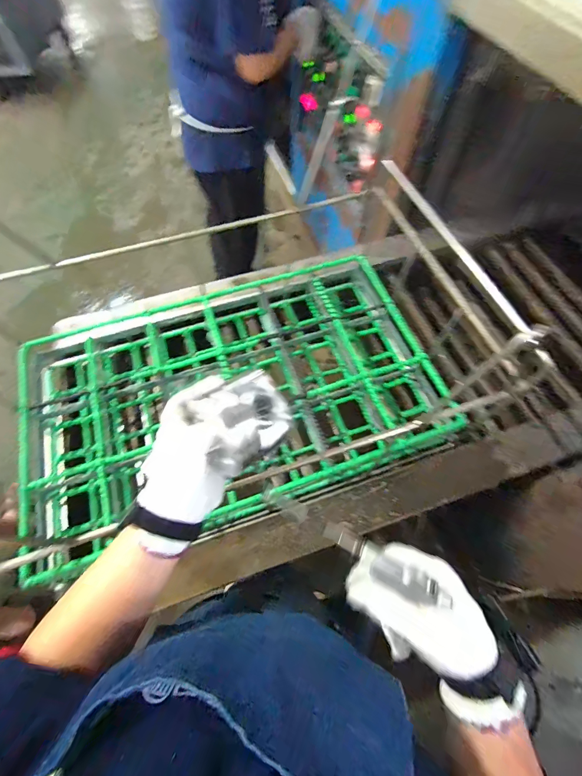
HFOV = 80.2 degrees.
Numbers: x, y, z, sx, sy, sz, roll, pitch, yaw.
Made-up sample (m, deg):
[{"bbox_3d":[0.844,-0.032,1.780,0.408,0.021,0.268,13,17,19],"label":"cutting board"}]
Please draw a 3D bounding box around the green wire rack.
[{"bbox_3d":[-0.126,0.011,0.755,0.817,0.142,0.510,-18,65,-9],"label":"green wire rack"}]

